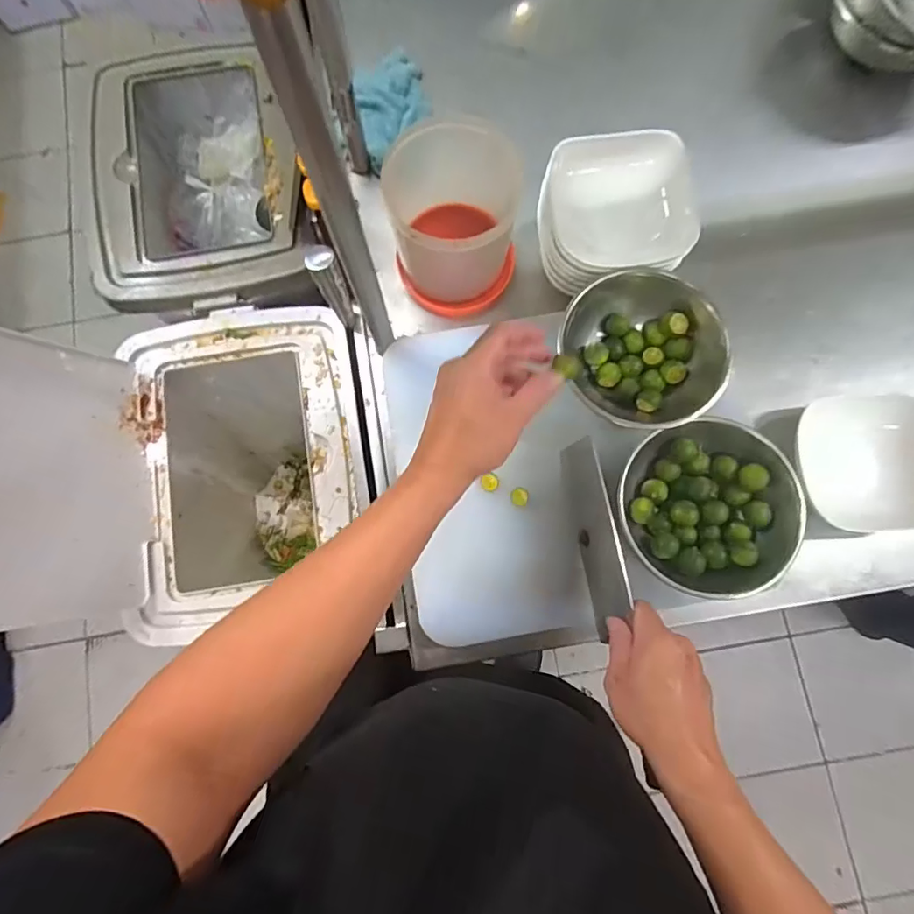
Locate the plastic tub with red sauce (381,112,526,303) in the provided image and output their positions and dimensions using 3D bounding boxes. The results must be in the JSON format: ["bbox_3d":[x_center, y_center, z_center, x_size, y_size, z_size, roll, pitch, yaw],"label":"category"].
[{"bbox_3d":[-0.004,-0.260,0.578,0.139,0.125,0.131,0,79,1],"label":"plastic tub with red sauce"}]

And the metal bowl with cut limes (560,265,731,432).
[{"bbox_3d":[0.205,-0.110,0.562,0.153,0.075,0.160,0,79,1],"label":"metal bowl with cut limes"}]

